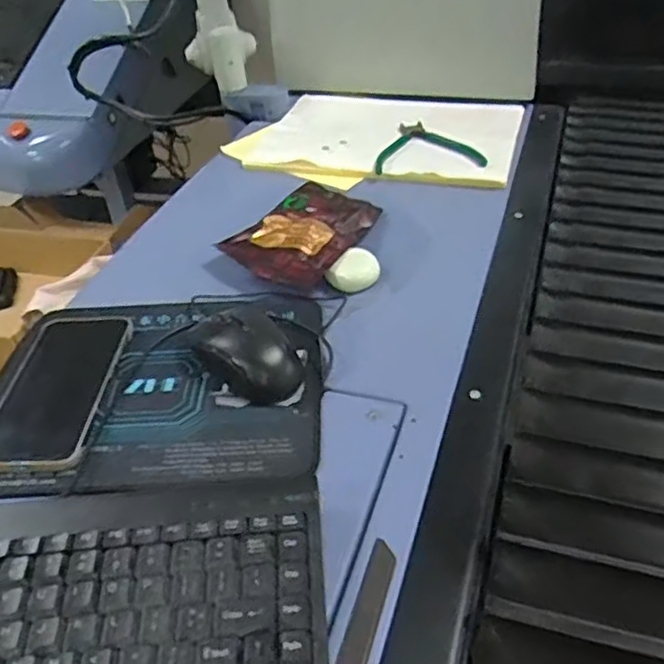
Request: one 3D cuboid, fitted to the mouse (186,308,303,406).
[{"bbox_3d":[-0.065,0.012,0.530,0.053,0.036,0.097,-29,44,-29],"label":"mouse"}]

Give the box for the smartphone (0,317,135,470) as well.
[{"bbox_3d":[-0.208,0.041,0.527,0.080,0.014,0.154,-1,38,5],"label":"smartphone"}]

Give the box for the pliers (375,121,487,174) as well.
[{"bbox_3d":[0.109,-0.224,0.823,0.123,0.012,0.121,-5,40,1],"label":"pliers"}]

